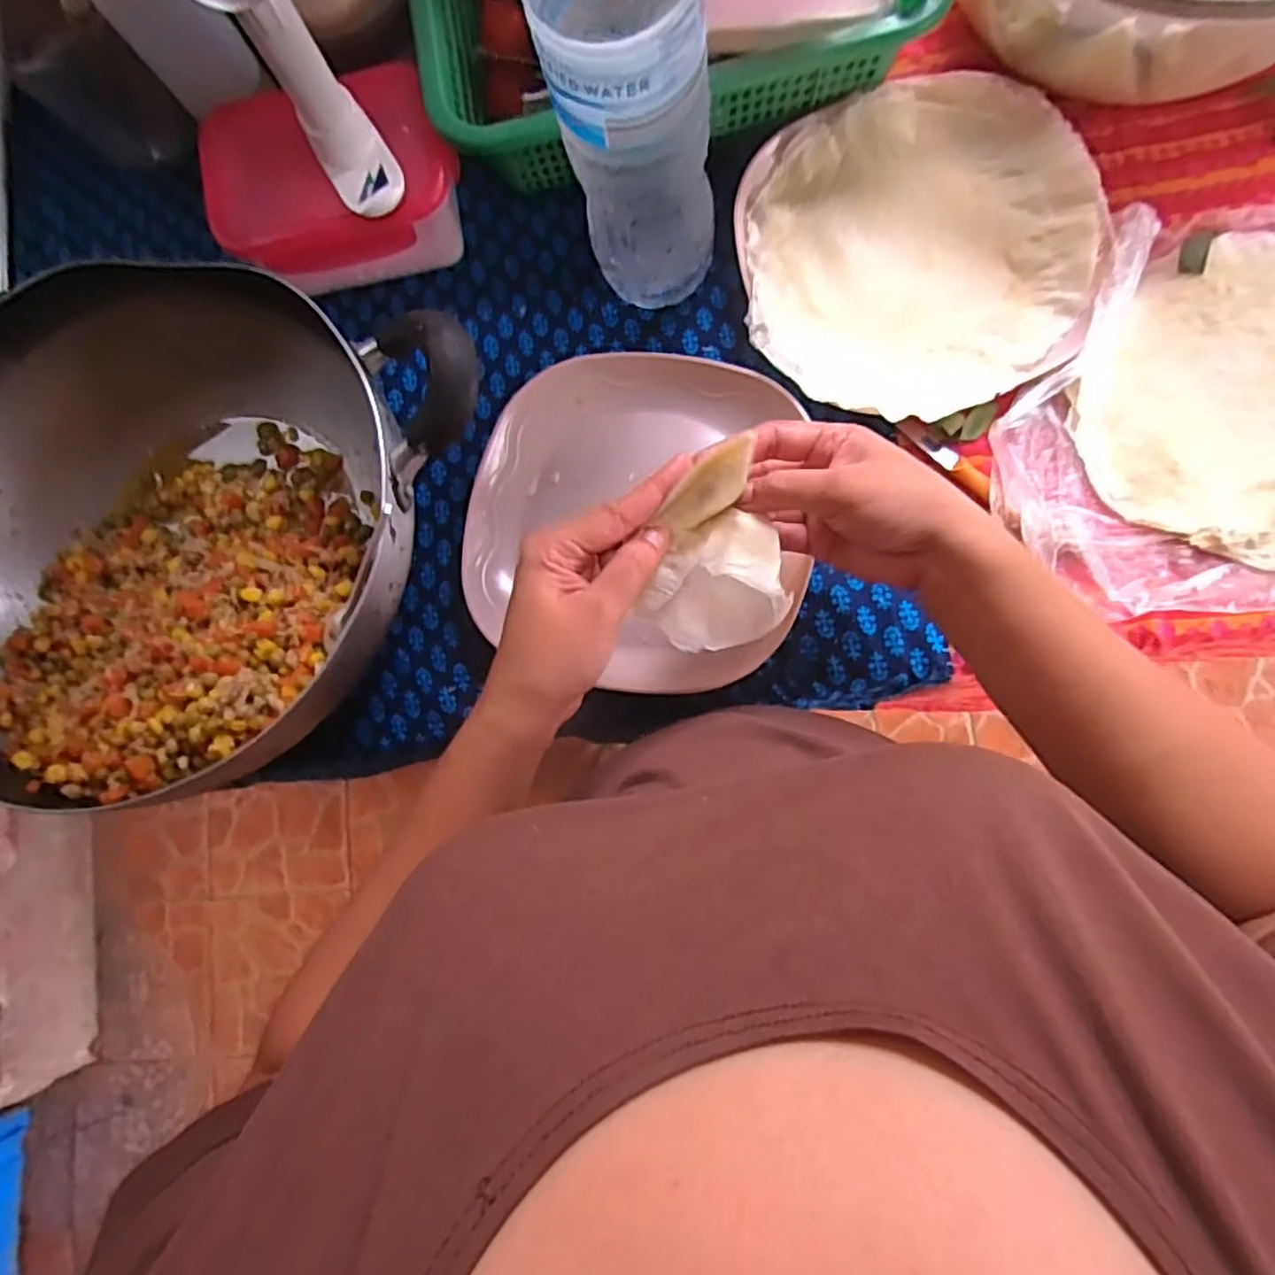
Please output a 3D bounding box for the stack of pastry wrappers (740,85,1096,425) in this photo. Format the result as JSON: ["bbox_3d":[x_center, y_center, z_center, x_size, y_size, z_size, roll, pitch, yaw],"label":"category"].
[{"bbox_3d":[0.175,-0.243,0.442,0.200,0.019,0.217,3,84,7],"label":"stack of pastry wrappers"}]

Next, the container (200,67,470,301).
[{"bbox_3d":[-0.194,-0.290,0.469,0.160,0.074,0.121,-10,82,6],"label":"container"}]

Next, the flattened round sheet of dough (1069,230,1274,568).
[{"bbox_3d":[0.377,-0.139,0.406,0.200,0.014,0.205,-1,83,7],"label":"flattened round sheet of dough"}]

